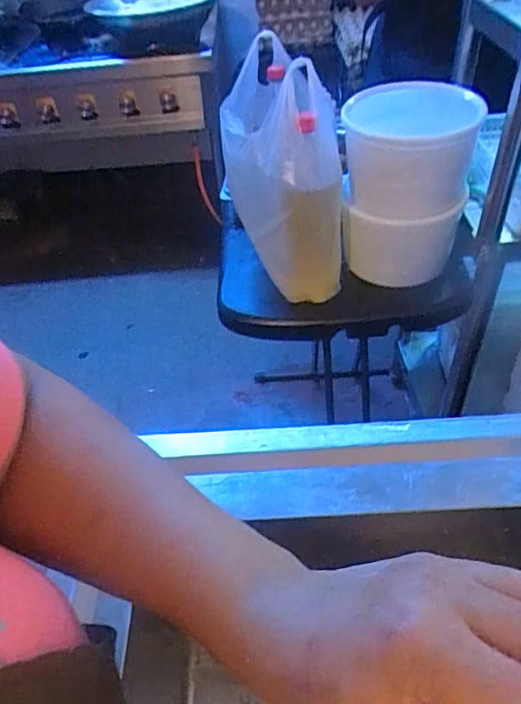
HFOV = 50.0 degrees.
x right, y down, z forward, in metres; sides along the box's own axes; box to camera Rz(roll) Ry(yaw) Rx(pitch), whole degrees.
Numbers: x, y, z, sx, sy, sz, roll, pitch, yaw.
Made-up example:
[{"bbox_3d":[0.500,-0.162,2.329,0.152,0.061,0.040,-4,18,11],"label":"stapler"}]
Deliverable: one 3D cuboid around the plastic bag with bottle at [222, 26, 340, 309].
[{"bbox_3d":[0.034,-0.280,0.901,0.163,0.352,0.208,-7,43,-2],"label":"plastic bag with bottle"}]

